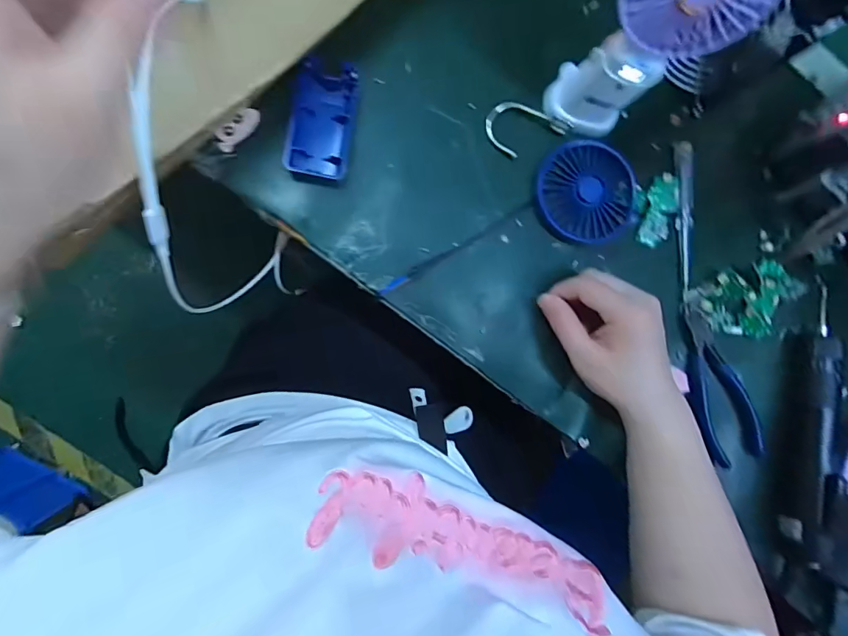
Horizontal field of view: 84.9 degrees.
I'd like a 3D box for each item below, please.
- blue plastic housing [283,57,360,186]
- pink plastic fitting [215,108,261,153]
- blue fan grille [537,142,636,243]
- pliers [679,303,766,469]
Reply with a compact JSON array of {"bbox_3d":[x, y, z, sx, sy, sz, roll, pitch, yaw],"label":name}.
[{"bbox_3d":[-0.081,-0.155,0.371,0.050,0.020,0.095,7,88,-9],"label":"blue plastic housing"},{"bbox_3d":[-0.148,-0.151,0.367,0.019,0.004,0.041,40,83,-7],"label":"pink plastic fitting"},{"bbox_3d":[0.140,-0.108,0.399,0.085,0.015,0.087,0,89,-10],"label":"blue fan grille"},{"bbox_3d":[0.266,0.061,0.422,0.055,0.008,0.152,-24,93,-9],"label":"pliers"}]

